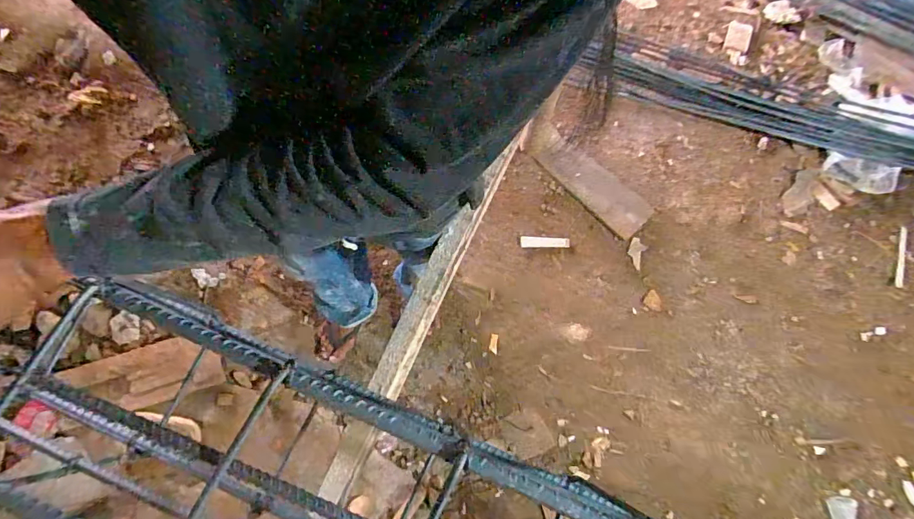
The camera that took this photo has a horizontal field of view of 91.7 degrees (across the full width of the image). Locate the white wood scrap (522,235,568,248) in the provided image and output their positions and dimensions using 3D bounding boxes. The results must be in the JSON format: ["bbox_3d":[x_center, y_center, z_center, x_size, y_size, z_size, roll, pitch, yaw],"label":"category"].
[{"bbox_3d":[0.268,-0.053,1.355,0.145,0.016,0.034,2,78,15],"label":"white wood scrap"}]

